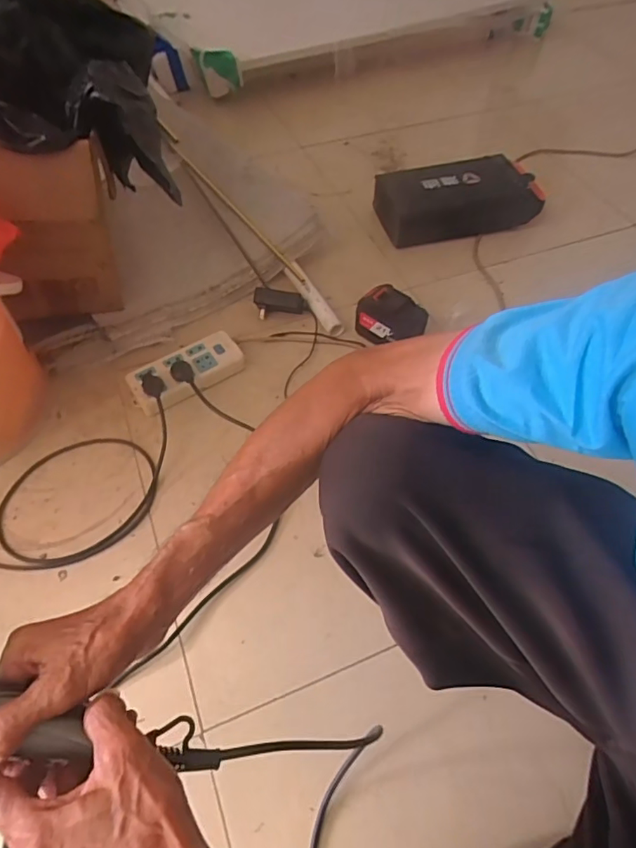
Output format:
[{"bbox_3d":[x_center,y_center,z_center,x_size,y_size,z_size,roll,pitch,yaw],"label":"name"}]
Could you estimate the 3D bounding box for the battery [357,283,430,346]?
[{"bbox_3d":[0.124,-0.178,0.871,0.074,0.077,0.110,-39,64,-24],"label":"battery"}]

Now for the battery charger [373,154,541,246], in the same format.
[{"bbox_3d":[0.274,-0.464,1.047,0.327,0.086,0.147,-11,56,-8],"label":"battery charger"}]

